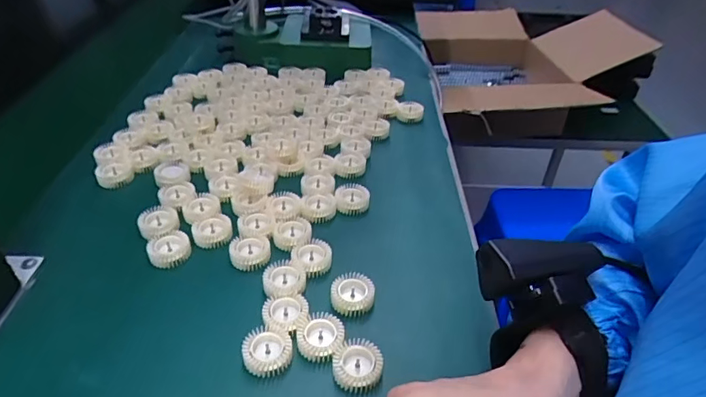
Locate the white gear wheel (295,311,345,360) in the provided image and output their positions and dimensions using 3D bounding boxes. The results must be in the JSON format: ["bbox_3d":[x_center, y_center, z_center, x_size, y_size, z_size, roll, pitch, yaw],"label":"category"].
[{"bbox_3d":[-0.022,0.092,0.318,0.031,0.011,0.029,2,38,-1],"label":"white gear wheel"}]

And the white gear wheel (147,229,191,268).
[{"bbox_3d":[-0.144,0.040,0.373,0.026,0.015,0.031,14,40,14],"label":"white gear wheel"}]

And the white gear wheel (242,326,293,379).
[{"bbox_3d":[-0.056,0.100,0.311,0.031,0.012,0.031,2,38,-1],"label":"white gear wheel"}]

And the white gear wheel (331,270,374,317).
[{"bbox_3d":[0.000,0.069,0.348,0.031,0.011,0.031,2,38,-1],"label":"white gear wheel"}]

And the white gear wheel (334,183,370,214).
[{"bbox_3d":[0.000,-0.002,0.435,0.032,0.015,0.029,0,38,-3],"label":"white gear wheel"}]

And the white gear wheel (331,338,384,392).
[{"bbox_3d":[0.002,0.106,0.304,0.031,0.012,0.030,2,38,-1],"label":"white gear wheel"}]

